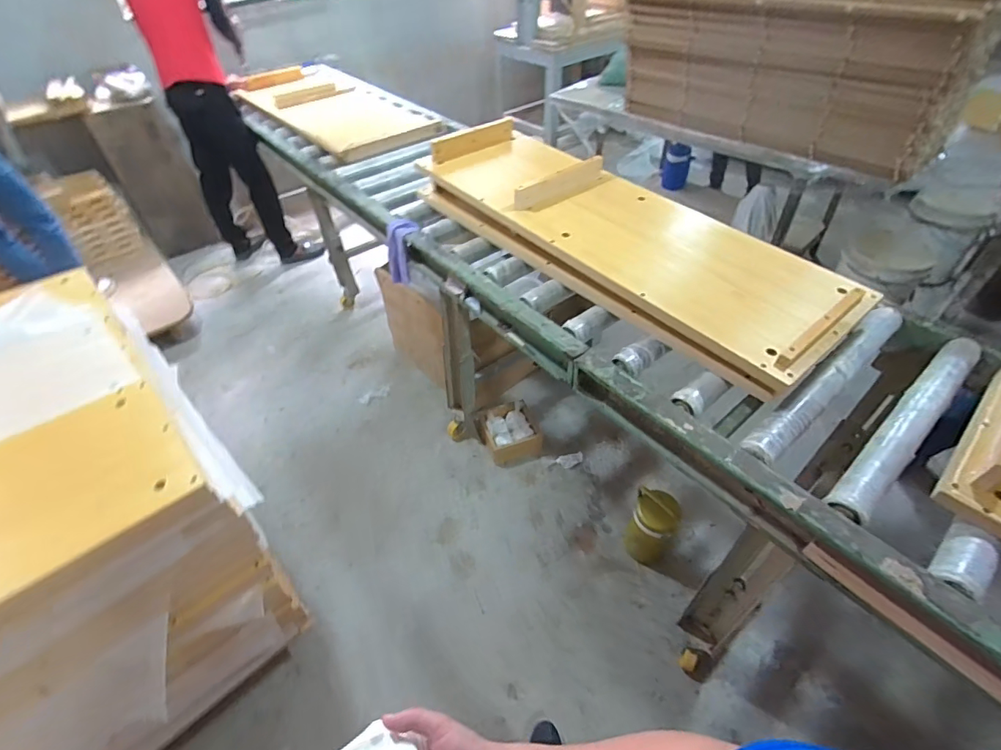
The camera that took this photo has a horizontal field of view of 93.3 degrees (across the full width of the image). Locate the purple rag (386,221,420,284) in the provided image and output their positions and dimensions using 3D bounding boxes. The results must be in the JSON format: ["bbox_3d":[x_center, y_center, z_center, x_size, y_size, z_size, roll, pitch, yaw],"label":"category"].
[{"bbox_3d":[-0.297,-0.379,1.472,0.112,0.180,0.068,-12,47,-9],"label":"purple rag"}]

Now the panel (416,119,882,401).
[{"bbox_3d":[0.258,-0.364,1.194,0.345,0.165,1.133,-33,53,-26],"label":"panel"}]

